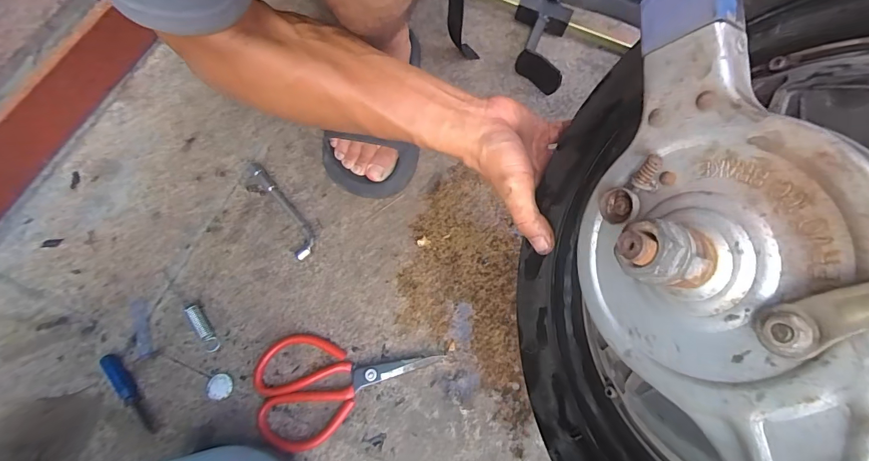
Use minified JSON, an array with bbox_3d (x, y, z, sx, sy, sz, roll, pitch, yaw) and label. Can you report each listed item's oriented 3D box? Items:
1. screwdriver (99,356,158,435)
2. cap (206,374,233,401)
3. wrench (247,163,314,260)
[{"bbox_3d":[-0.318,0.170,0.421,0.016,0.015,0.098,-40,76,-14],"label":"screwdriver"},{"bbox_3d":[-0.223,0.161,0.417,0.026,0.004,0.025,0,71,-1],"label":"cap"},{"bbox_3d":[-0.186,-0.031,0.490,0.029,0.016,0.150,-31,74,-11],"label":"wrench"}]

